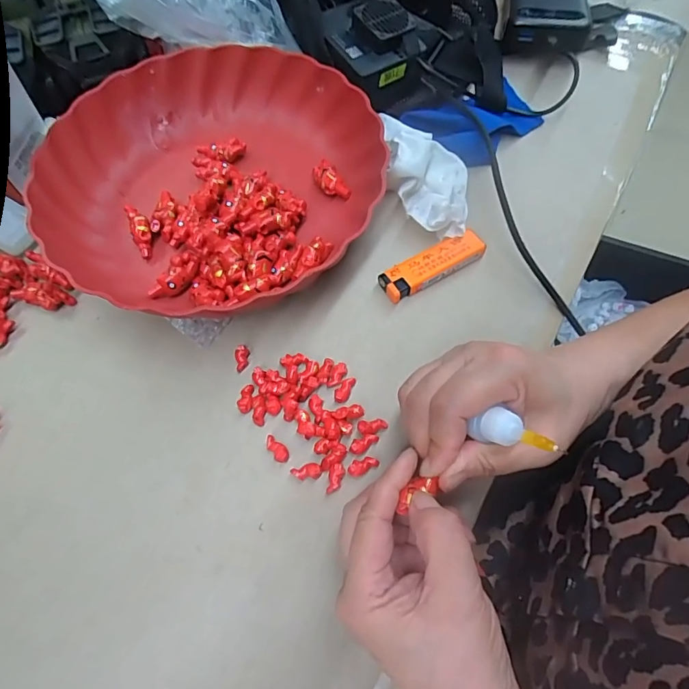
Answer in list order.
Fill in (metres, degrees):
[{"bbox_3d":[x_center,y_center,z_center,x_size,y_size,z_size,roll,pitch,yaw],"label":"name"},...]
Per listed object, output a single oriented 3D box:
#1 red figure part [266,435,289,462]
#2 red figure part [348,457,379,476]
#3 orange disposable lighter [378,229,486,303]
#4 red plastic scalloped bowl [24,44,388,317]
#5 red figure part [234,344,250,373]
[{"bbox_3d":[-0.041,0.064,0.275,0.009,0.006,0.019,-39,69,-15],"label":"red figure part"},{"bbox_3d":[0.011,0.073,0.268,0.019,0.005,0.008,-22,65,-8],"label":"red figure part"},{"bbox_3d":[0.064,-0.056,0.326,0.081,0.015,0.025,-28,66,-11],"label":"orange disposable lighter"},{"bbox_3d":[-0.101,-0.127,0.341,0.240,0.051,0.239,-1,64,2],"label":"red plastic scalloped bowl"},{"bbox_3d":[-0.069,0.009,0.303,0.009,0.005,0.019,2,65,2],"label":"red figure part"}]

